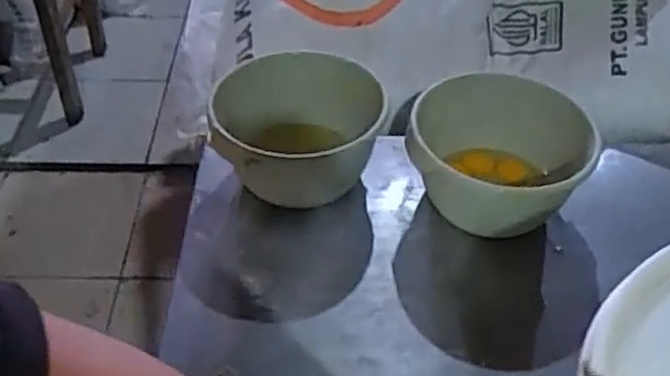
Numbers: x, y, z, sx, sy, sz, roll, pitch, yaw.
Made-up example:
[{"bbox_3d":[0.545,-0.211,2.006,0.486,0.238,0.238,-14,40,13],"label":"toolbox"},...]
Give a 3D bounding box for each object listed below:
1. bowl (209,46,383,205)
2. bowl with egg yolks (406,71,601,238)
[{"bbox_3d":[-0.040,-0.059,0.822,0.186,0.118,0.180,1,44,-1],"label":"bowl"},{"bbox_3d":[0.175,-0.025,0.802,0.187,0.110,0.186,1,44,-1],"label":"bowl with egg yolks"}]

